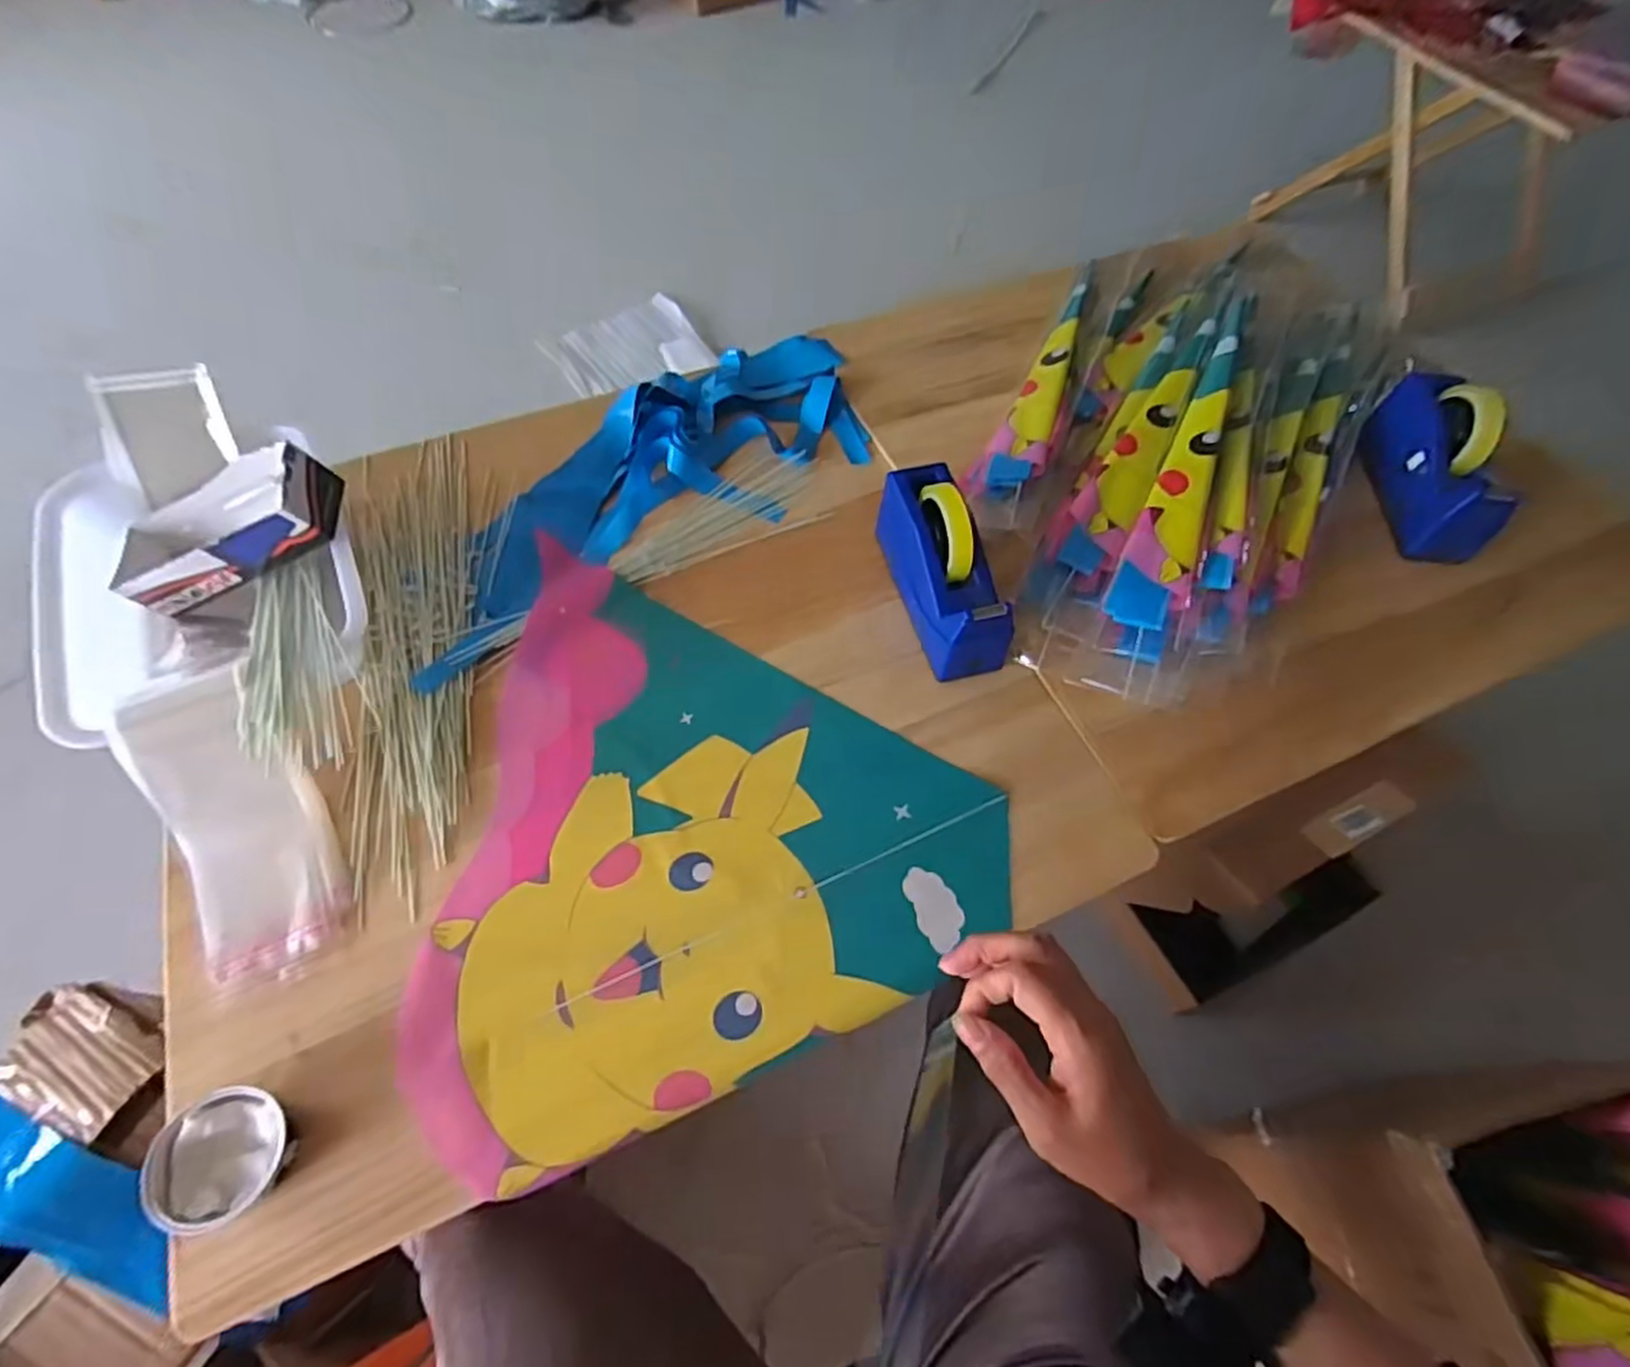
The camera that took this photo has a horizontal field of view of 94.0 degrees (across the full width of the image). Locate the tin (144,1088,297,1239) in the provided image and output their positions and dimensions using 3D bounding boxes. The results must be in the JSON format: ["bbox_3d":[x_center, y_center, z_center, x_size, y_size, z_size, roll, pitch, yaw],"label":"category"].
[{"bbox_3d":[-0.399,0.322,0.515,0.082,0.034,0.080,-23,63,-15],"label":"tin"}]

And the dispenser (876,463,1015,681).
[{"bbox_3d":[0.128,-0.120,0.746,0.073,0.113,0.205,-13,61,-10],"label":"dispenser"}]

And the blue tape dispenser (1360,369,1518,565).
[{"bbox_3d":[0.706,-0.255,0.861,0.063,0.124,0.215,3,60,0],"label":"blue tape dispenser"}]

